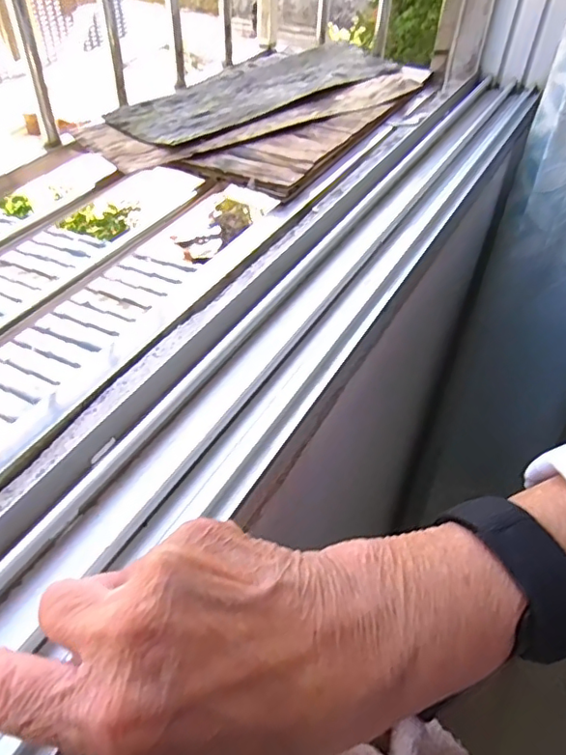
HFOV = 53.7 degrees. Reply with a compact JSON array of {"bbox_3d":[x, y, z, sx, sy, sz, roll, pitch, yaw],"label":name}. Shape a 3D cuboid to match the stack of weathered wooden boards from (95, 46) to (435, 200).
[{"bbox_3d":[-0.002,-0.328,0.662,0.236,0.021,0.414,22,49,16],"label":"stack of weathered wooden boards"}]

